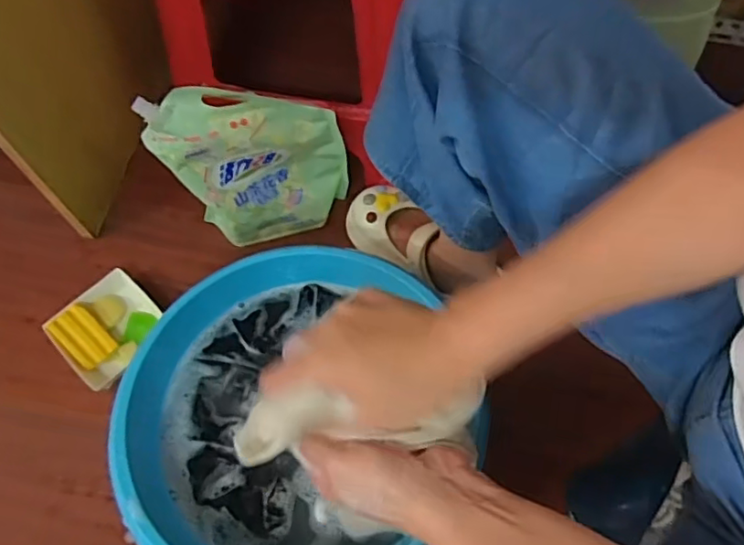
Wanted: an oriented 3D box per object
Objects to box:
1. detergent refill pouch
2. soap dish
[{"bbox_3d":[-0.137,-0.123,0.732,0.207,0.249,0.058,-11,64,-2],"label":"detergent refill pouch"},{"bbox_3d":[-0.343,0.068,0.774,0.120,0.030,0.123,40,73,20],"label":"soap dish"}]

